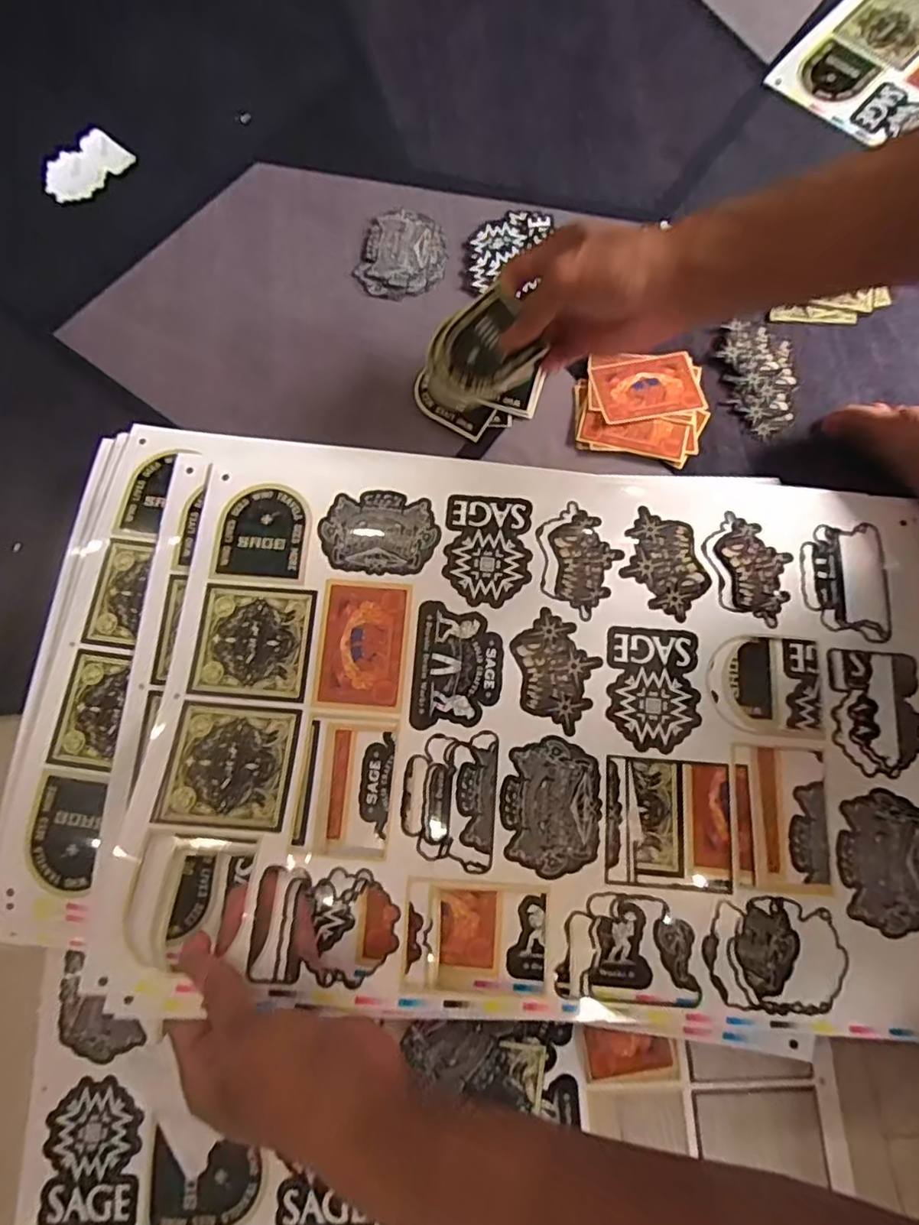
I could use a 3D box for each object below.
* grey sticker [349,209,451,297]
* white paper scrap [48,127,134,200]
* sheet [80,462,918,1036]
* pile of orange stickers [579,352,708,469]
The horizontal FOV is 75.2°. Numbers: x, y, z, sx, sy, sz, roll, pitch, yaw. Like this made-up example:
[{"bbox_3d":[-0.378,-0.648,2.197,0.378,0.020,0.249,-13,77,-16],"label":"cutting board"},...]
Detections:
[{"bbox_3d":[-0.048,-0.299,0.496,0.072,0.004,0.082,12,77,3],"label":"grey sticker"},{"bbox_3d":[-0.329,-0.391,0.524,0.046,0.008,0.073,38,80,9],"label":"white paper scrap"},{"bbox_3d":[0.065,0.061,0.362,0.485,0.035,0.319,5,77,2],"label":"sheet"},{"bbox_3d":[0.139,-0.160,0.458,0.096,0.004,0.090,4,77,1],"label":"pile of orange stickers"}]

